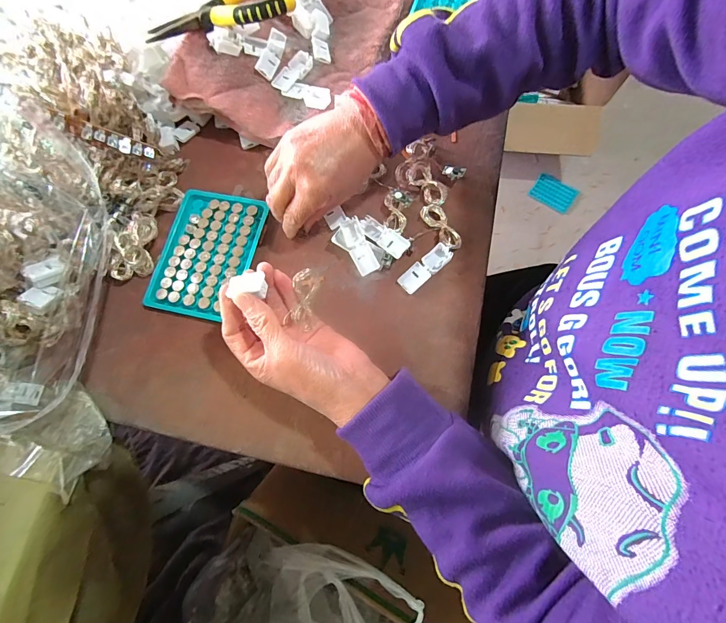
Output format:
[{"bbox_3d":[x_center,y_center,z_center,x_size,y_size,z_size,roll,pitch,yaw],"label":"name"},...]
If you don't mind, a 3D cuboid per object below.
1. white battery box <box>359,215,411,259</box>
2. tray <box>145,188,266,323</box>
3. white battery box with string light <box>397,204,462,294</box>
[{"bbox_3d":[0.020,-0.073,0.347,0.021,0.012,0.058,-41,57,-10],"label":"white battery box"},{"bbox_3d":[-0.159,-0.060,0.367,0.094,0.010,0.130,14,77,7],"label":"tray"},{"bbox_3d":[0.067,-0.059,0.349,0.043,0.009,0.090,18,77,8],"label":"white battery box with string light"}]

